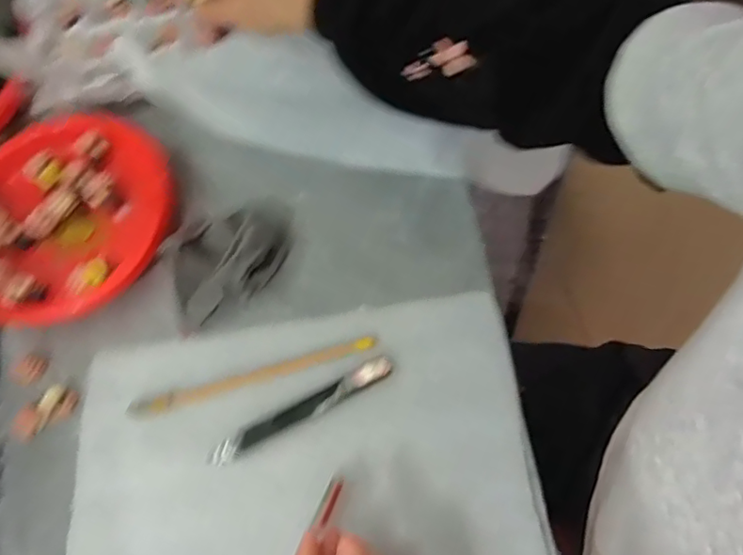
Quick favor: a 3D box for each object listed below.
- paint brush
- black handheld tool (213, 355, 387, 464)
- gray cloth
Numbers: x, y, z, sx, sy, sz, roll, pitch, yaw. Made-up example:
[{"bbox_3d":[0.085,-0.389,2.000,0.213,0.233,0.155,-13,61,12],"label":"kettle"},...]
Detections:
[{"bbox_3d":[-0.086,0.072,0.403,0.180,0.006,0.011,-16,66,0],"label":"paint brush"},{"bbox_3d":[-0.049,0.093,0.391,0.136,0.006,0.016,-28,67,-6],"label":"black handheld tool"},{"bbox_3d":[-0.108,-0.017,0.427,0.096,0.025,0.074,-23,66,-3],"label":"gray cloth"}]

